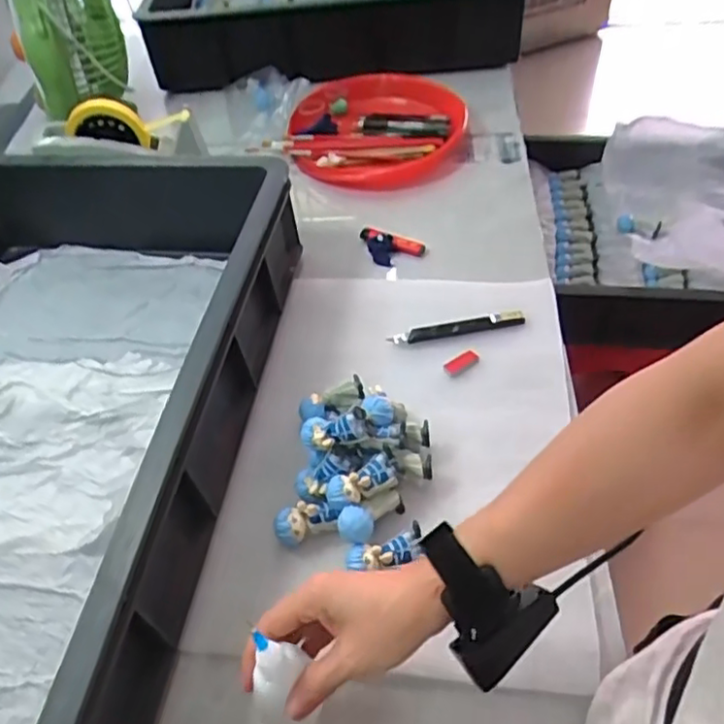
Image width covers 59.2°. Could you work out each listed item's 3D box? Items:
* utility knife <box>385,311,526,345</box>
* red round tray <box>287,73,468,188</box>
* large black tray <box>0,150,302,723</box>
[{"bbox_3d":[0.096,-0.035,0.651,0.138,0.009,0.015,-9,50,-2],"label":"utility knife"},{"bbox_3d":[0.014,-0.329,0.908,0.250,0.072,0.241,-2,48,3],"label":"red round tray"},{"bbox_3d":[-0.316,0.032,0.562,0.411,0.111,0.588,4,49,9],"label":"large black tray"}]

